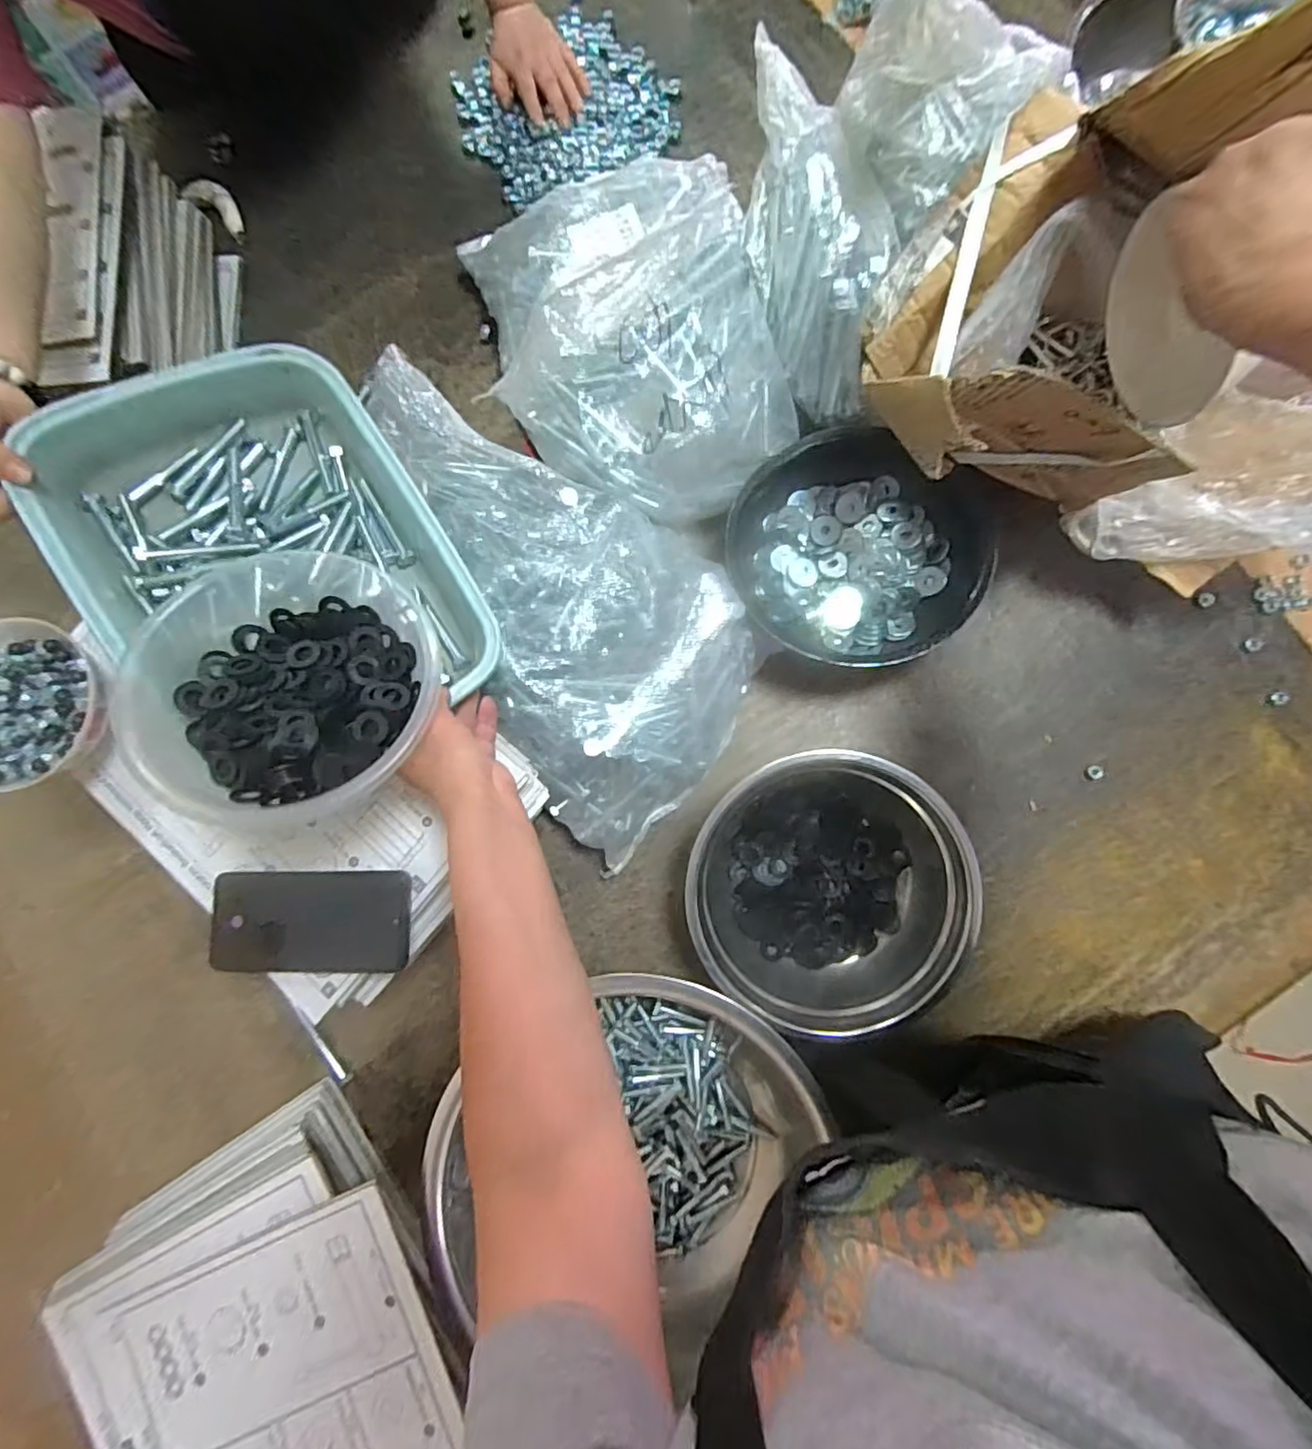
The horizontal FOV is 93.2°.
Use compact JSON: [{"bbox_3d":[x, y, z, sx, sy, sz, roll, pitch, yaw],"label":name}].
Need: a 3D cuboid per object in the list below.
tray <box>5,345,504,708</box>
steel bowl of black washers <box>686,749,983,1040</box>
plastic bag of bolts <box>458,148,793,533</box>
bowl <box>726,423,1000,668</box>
[{"bbox_3d":[-0.274,-0.117,0.456,0.219,0.071,0.292,-38,100,-27],"label":"tray"},{"bbox_3d":[0.153,0.145,0.565,0.225,0.076,0.220,-1,83,5],"label":"steel bowl of black washers"},{"bbox_3d":[-0.025,-0.358,0.565,0.260,0.099,0.319,-17,82,3],"label":"plastic bag of bolts"},{"bbox_3d":[0.191,-0.170,0.597,0.226,0.084,0.207,-1,83,5],"label":"bowl"}]

